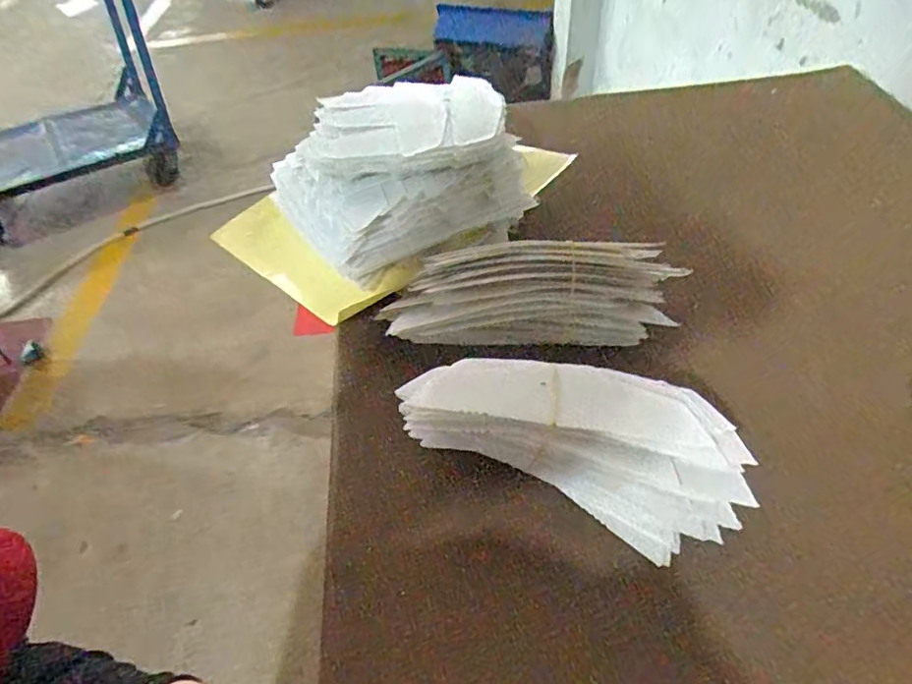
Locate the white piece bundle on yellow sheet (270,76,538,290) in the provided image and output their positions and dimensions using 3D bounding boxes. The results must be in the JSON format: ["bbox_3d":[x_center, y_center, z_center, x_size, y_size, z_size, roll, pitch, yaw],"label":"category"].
[{"bbox_3d":[-0.056,-0.166,0.566,0.226,0.113,0.200,-20,48,-13],"label":"white piece bundle on yellow sheet"}]

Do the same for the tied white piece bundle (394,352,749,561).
[{"bbox_3d":[0.071,0.063,0.392,0.231,0.076,0.089,15,50,19],"label":"tied white piece bundle"}]

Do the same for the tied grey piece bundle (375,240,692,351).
[{"bbox_3d":[0.057,-0.039,0.480,0.241,0.080,0.066,-4,46,2],"label":"tied grey piece bundle"}]

